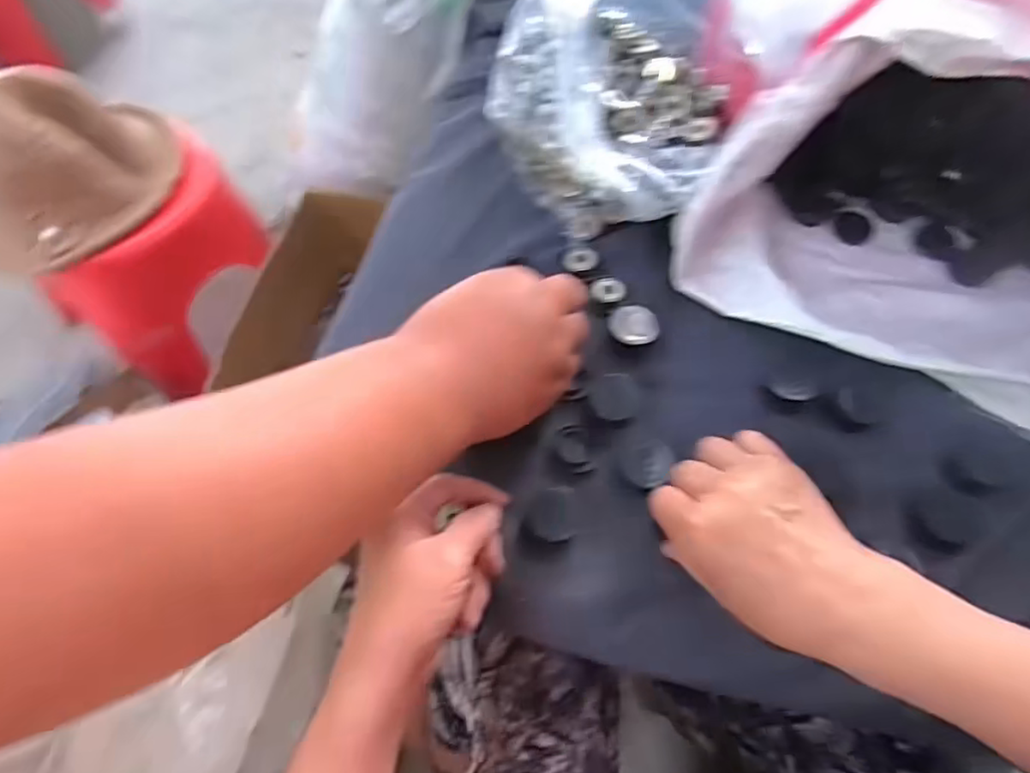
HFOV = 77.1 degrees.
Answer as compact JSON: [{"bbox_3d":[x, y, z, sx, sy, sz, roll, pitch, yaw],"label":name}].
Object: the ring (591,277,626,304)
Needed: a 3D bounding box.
[{"bbox_3d":[0.069,-0.071,0.476,0.027,0.006,0.022,-39,70,-23],"label":"ring"}]

